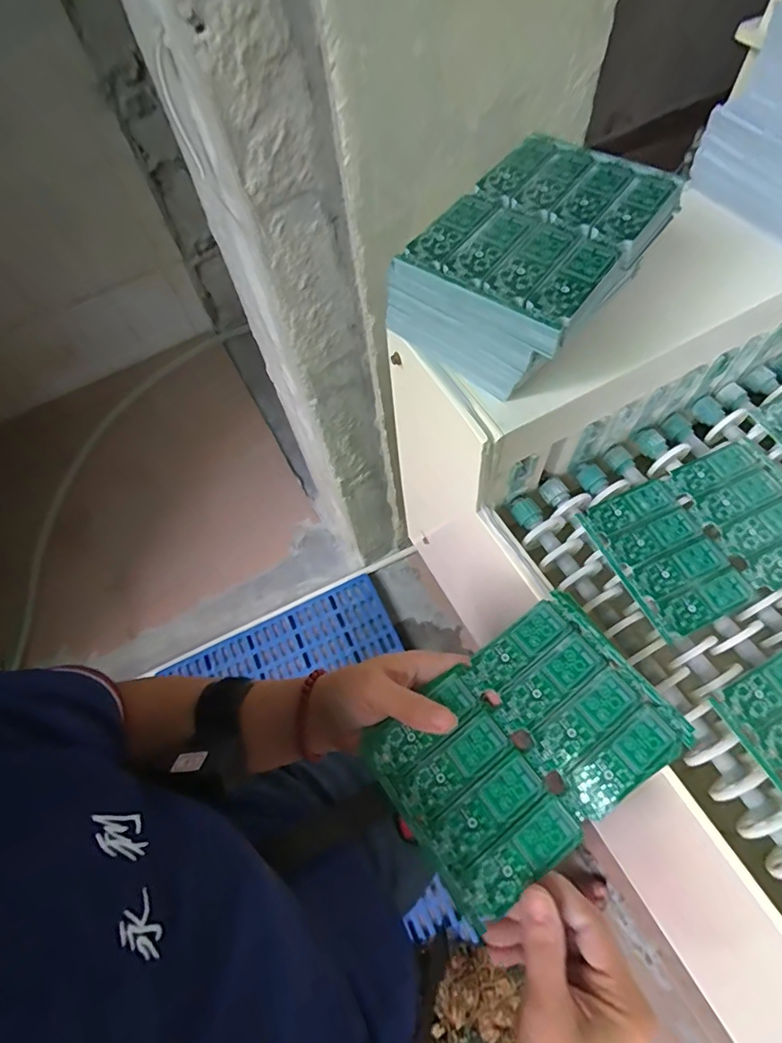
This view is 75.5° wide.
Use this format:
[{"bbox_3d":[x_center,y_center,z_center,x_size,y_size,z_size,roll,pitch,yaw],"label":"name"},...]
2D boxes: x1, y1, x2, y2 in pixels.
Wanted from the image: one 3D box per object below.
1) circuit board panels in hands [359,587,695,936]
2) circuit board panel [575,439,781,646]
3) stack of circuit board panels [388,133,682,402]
[{"bbox_3d":[0.084,0.141,0.325,0.175,0.005,0.119,-35,64,-9],"label":"circuit board panels in hands"},{"bbox_3d":[0.260,0.008,0.410,0.172,0.004,0.119,-23,62,-8],"label":"circuit board panel"},{"bbox_3d":[0.097,-0.184,0.375,0.141,0.084,0.188,34,69,20],"label":"stack of circuit board panels"}]

